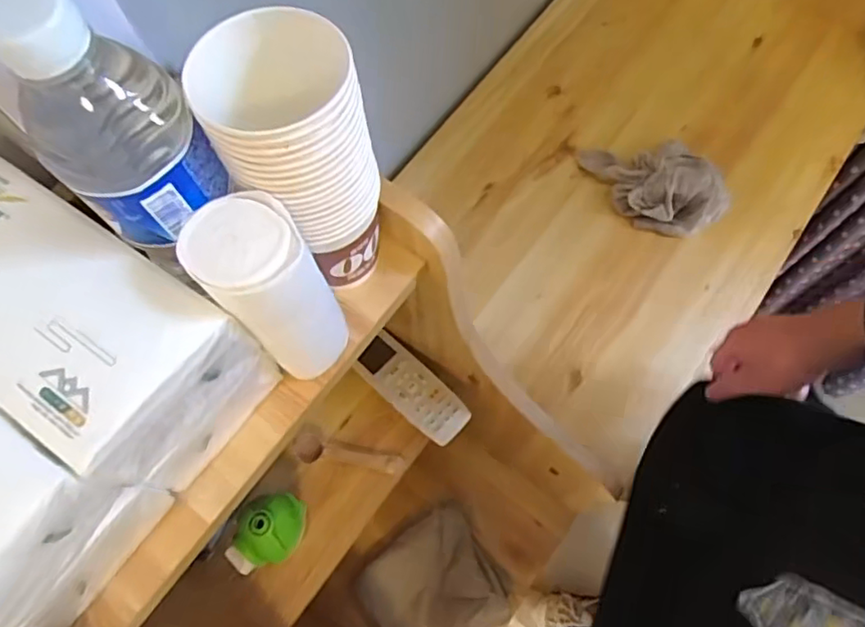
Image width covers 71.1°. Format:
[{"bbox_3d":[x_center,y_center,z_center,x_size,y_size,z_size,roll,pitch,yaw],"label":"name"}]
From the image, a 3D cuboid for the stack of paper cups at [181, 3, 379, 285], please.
[{"bbox_3d":[-0.065,-0.078,0.327,0.079,0.139,0.074,-26,71,-8],"label":"stack of paper cups"}]

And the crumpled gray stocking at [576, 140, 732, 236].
[{"bbox_3d":[0.285,-0.171,0.781,0.189,0.056,0.118,11,70,6],"label":"crumpled gray stocking"}]

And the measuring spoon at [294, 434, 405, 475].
[{"bbox_3d":[-0.083,0.142,0.598,0.106,0.013,0.024,10,70,6],"label":"measuring spoon"}]

